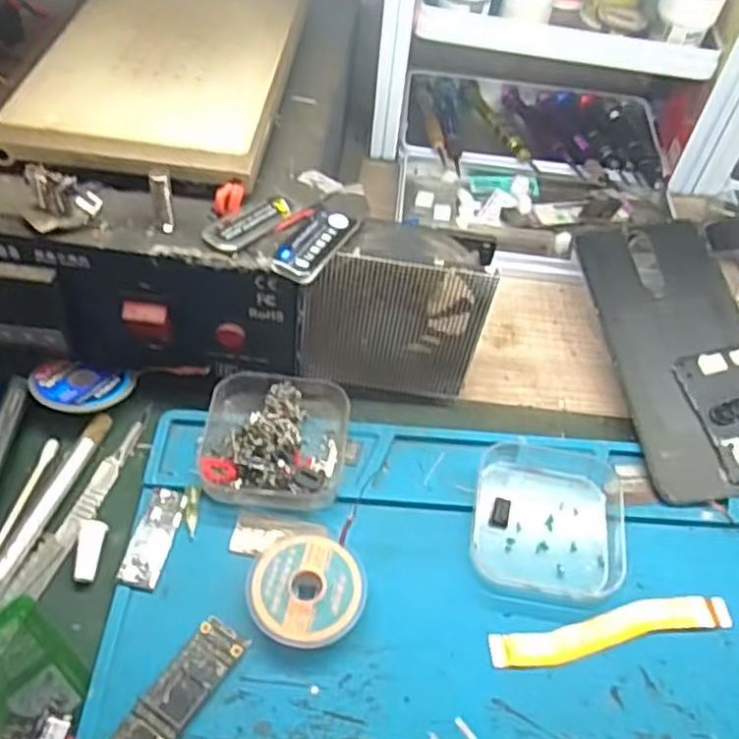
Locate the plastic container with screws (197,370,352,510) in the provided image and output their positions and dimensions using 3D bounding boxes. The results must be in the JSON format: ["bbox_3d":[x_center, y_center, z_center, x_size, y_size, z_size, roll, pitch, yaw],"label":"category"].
[{"bbox_3d":[-0.042,0.027,0.318,0.062,0.020,0.066,7,53,0],"label":"plastic container with screws"}]

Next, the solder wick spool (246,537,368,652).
[{"bbox_3d":[-0.025,0.088,0.280,0.045,0.011,0.041,3,53,-4],"label":"solder wick spool"}]

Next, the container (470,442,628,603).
[{"bbox_3d":[0.079,0.063,0.310,0.064,0.012,0.071,10,53,2],"label":"container"}]

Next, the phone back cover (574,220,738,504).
[{"bbox_3d":[0.161,-0.011,0.363,0.076,0.007,0.156,-9,61,-2],"label":"phone back cover"}]

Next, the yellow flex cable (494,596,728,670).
[{"bbox_3d":[0.098,0.104,0.285,0.101,0.004,0.017,-8,54,-11],"label":"yellow flex cable"}]

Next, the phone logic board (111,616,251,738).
[{"bbox_3d":[-0.071,0.119,0.255,0.020,0.005,0.064,29,56,16],"label":"phone logic board"}]

